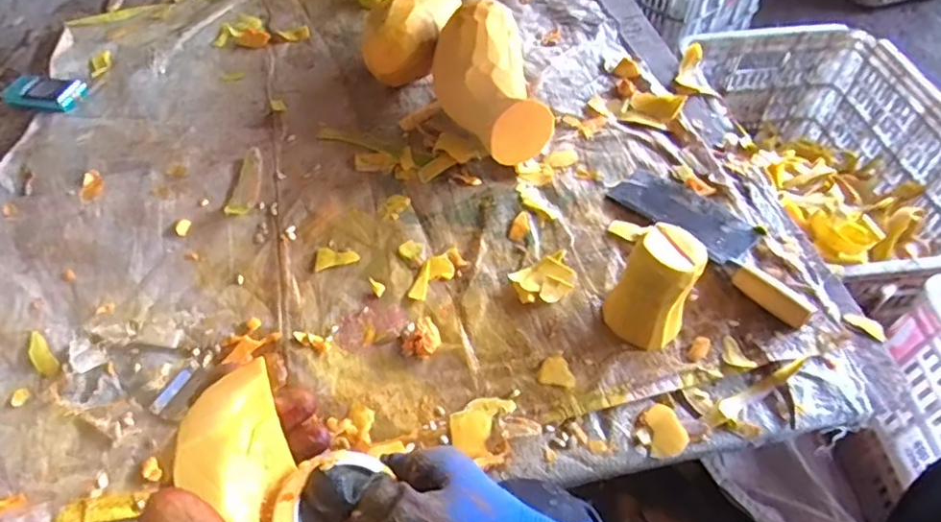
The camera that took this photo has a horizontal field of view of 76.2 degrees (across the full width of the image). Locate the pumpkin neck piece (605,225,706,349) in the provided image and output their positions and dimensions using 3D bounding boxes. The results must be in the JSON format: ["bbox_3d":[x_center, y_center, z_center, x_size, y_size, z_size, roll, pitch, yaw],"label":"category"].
[{"bbox_3d":[0.184,0.028,0.598,0.071,0.116,0.065,0,52,0],"label":"pumpkin neck piece"}]

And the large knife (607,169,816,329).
[{"bbox_3d":[0.290,-0.036,0.704,0.089,0.025,0.268,-31,58,-22],"label":"large knife"}]

